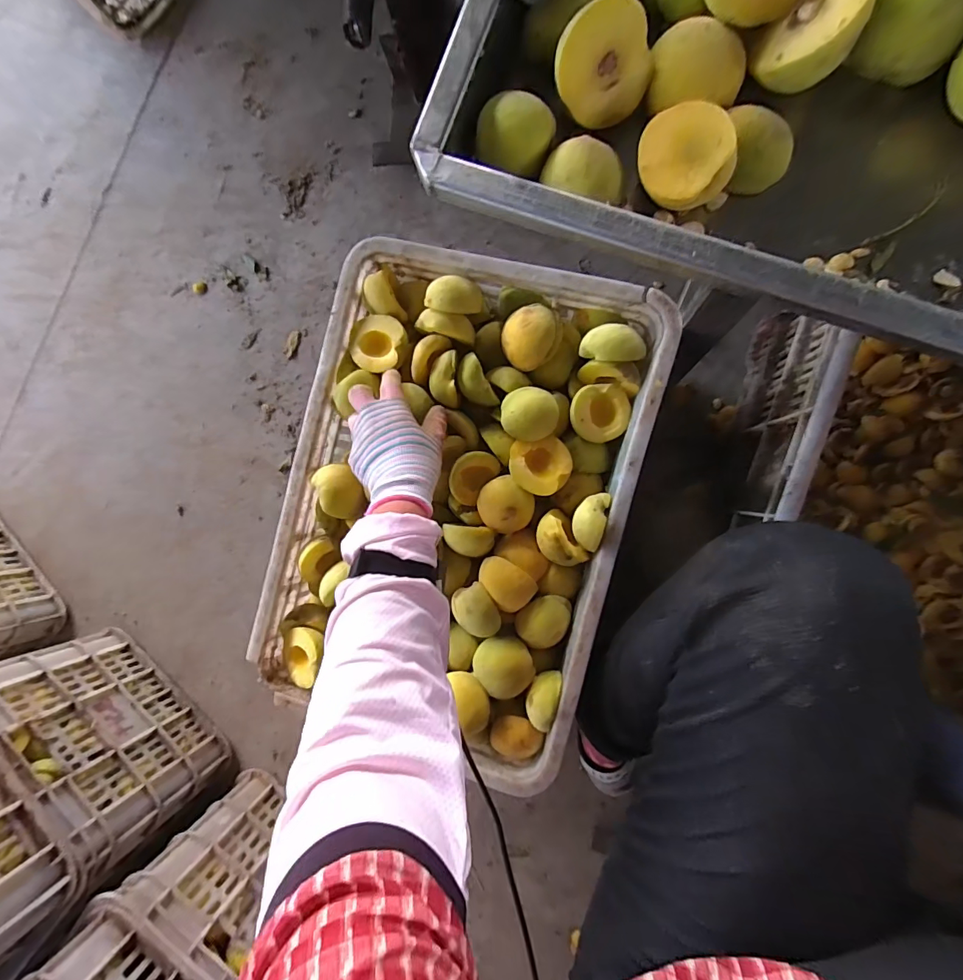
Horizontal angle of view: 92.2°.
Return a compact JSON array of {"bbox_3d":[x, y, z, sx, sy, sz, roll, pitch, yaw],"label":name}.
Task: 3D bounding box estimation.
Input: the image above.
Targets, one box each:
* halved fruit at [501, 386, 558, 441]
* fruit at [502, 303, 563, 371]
[{"bbox_3d":[0.049,-0.079,0.480,0.057,0.027,0.054,0,89,9],"label":"halved fruit"},{"bbox_3d":[0.052,-0.163,0.488,0.063,0.023,0.059,0,89,9],"label":"fruit"}]

